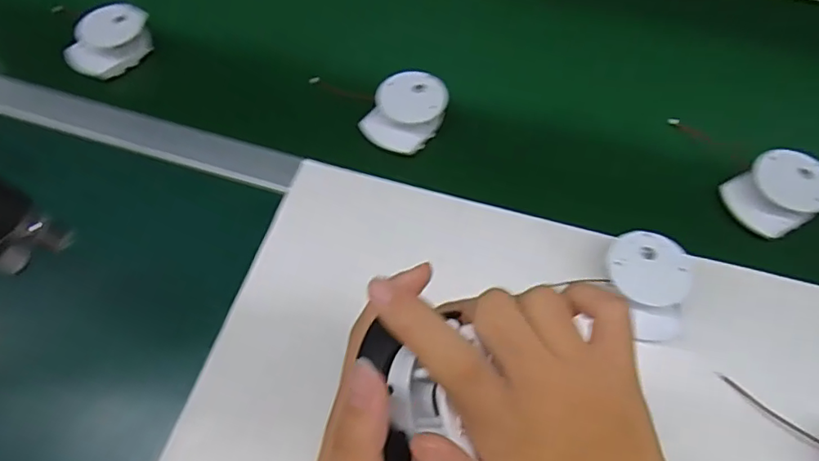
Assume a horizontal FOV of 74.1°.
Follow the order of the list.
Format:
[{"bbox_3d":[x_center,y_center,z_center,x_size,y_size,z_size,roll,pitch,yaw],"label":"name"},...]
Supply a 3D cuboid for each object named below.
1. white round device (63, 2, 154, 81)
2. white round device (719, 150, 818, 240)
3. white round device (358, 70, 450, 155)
[{"bbox_3d":[-0.319,-0.201,0.576,0.061,0.037,0.093,26,64,14],"label":"white round device"},{"bbox_3d":[0.326,-0.034,0.477,0.080,0.030,0.064,-26,64,-13],"label":"white round device"},{"bbox_3d":[-0.007,-0.117,0.528,0.074,0.033,0.079,26,64,14],"label":"white round device"}]

